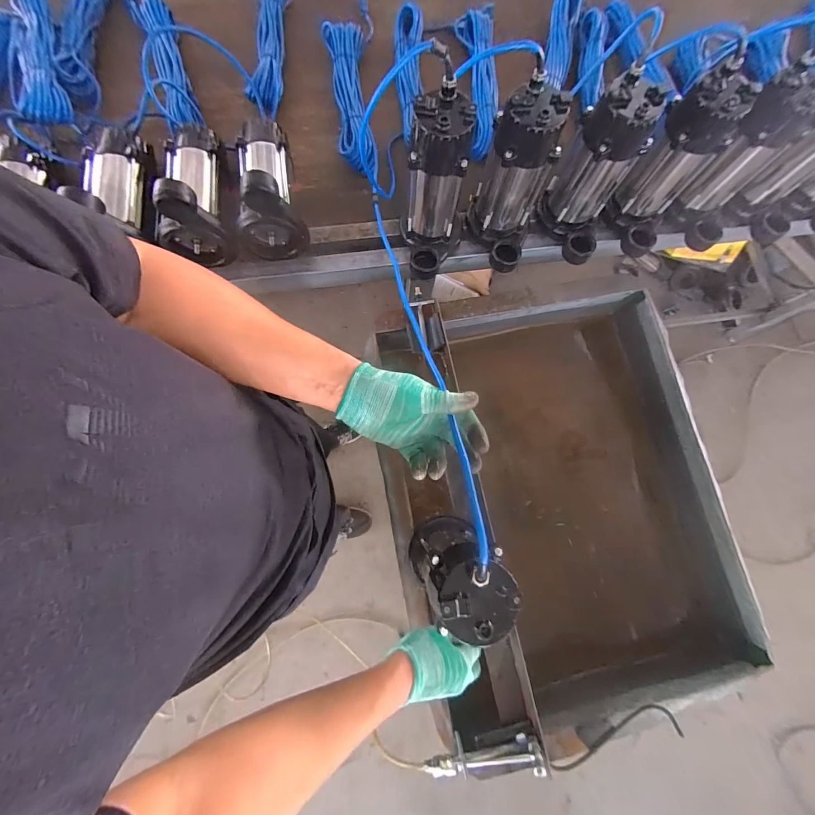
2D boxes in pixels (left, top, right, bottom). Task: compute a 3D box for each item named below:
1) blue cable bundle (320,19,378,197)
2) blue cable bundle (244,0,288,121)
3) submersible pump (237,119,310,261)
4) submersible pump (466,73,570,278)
[{"bbox_3d":[-0.118,-0.643,0.746,0.089,0.068,0.367,-6,79,-4],"label":"blue cable bundle"},{"bbox_3d":[-0.293,-0.775,0.748,0.077,0.056,0.354,0,78,-3],"label":"blue cable bundle"},{"bbox_3d":[-0.264,-0.411,0.631,0.115,0.160,0.231,-14,79,-5],"label":"submersible pump"},{"bbox_3d":[0.173,-0.361,0.596,0.115,0.232,0.146,16,78,1],"label":"submersible pump"}]

